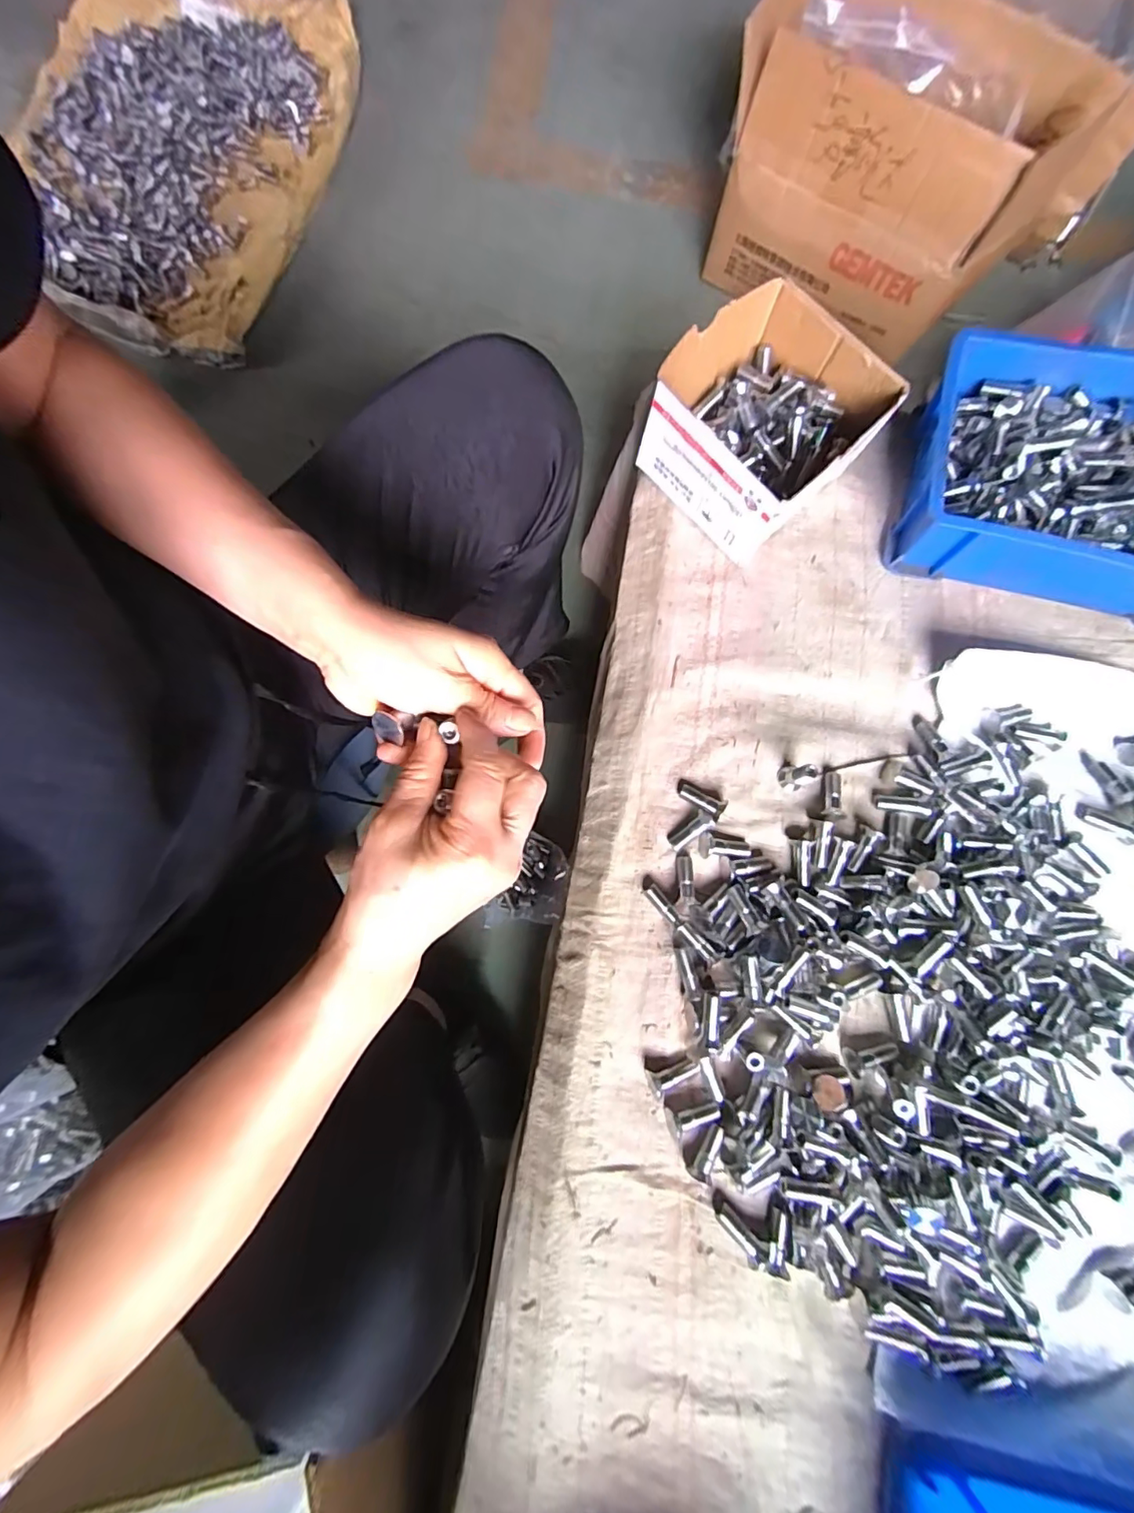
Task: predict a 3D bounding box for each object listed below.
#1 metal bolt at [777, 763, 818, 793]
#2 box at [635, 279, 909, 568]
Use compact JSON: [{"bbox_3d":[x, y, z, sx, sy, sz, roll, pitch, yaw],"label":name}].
[{"bbox_3d":[0.170,0.014,0.401,0.014,0.033,0.019,-20,78,-5],"label":"metal bolt"},{"bbox_3d":[0.153,-0.261,0.436,0.148,0.089,0.145,-41,83,-9],"label":"box"}]

